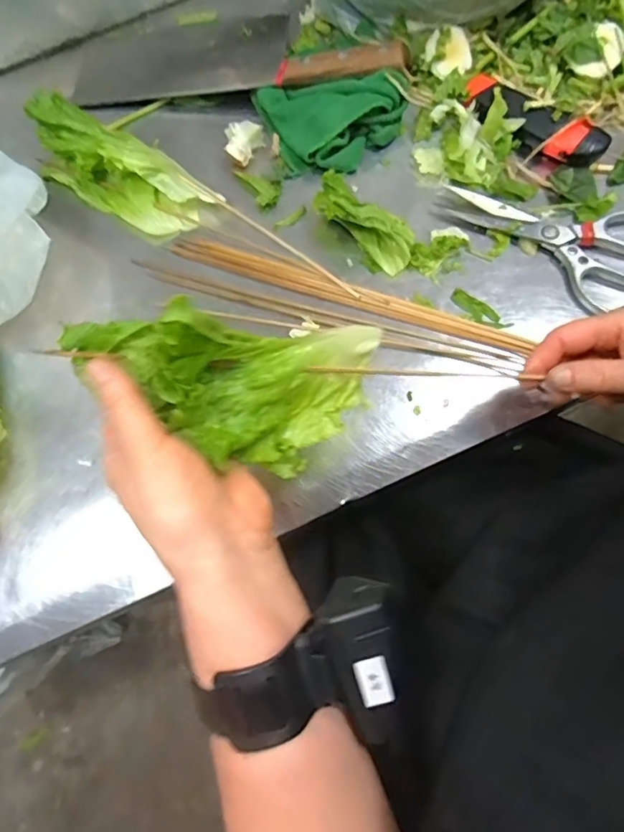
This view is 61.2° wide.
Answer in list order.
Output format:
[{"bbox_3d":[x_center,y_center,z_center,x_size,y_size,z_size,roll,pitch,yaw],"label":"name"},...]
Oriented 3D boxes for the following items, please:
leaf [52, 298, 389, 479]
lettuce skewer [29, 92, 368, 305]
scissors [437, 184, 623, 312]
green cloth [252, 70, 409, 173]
[{"bbox_3d":[-0.043,-0.018,0.281,0.159,0.099,0.076,-6,73,-1],"label":"leaf"},{"bbox_3d":[-0.123,-0.198,0.489,0.354,0.040,0.078,32,77,14],"label":"lettuce skewer"},{"bbox_3d":[0.218,-0.143,0.450,0.211,0.016,0.096,14,74,9],"label":"scissors"},{"bbox_3d":[0.014,-0.284,0.508,0.149,0.036,0.088,4,72,8],"label":"green cloth"}]

